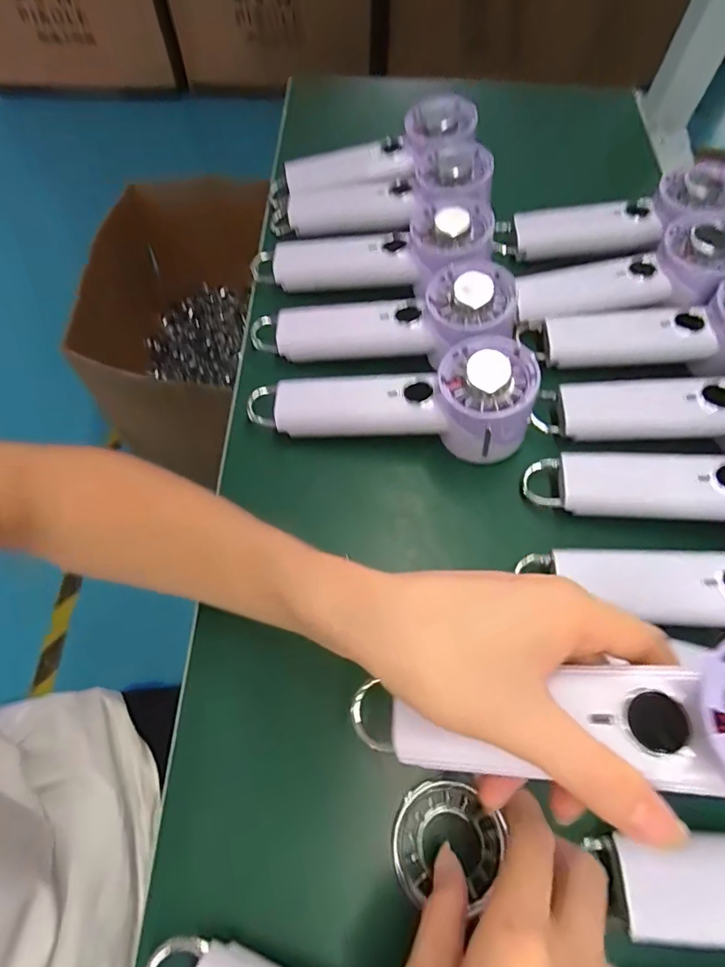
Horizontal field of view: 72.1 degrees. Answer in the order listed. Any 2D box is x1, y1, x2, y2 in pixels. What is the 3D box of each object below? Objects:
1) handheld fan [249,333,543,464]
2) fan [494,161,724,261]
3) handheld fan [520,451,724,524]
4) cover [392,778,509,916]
[{"bbox_3d":[0.022,-0.054,0.350,0.186,0.060,0.065,-2,64,12],"label":"handheld fan"},{"bbox_3d":[0.209,-0.215,0.415,0.184,0.032,0.061,-7,63,16],"label":"fan"},{"bbox_3d":[0.207,0.002,0.314,0.194,0.036,0.062,-1,63,17],"label":"handheld fan"},{"bbox_3d":[0.044,0.181,0.253,0.055,0.007,0.052,6,64,2],"label":"cover"}]

